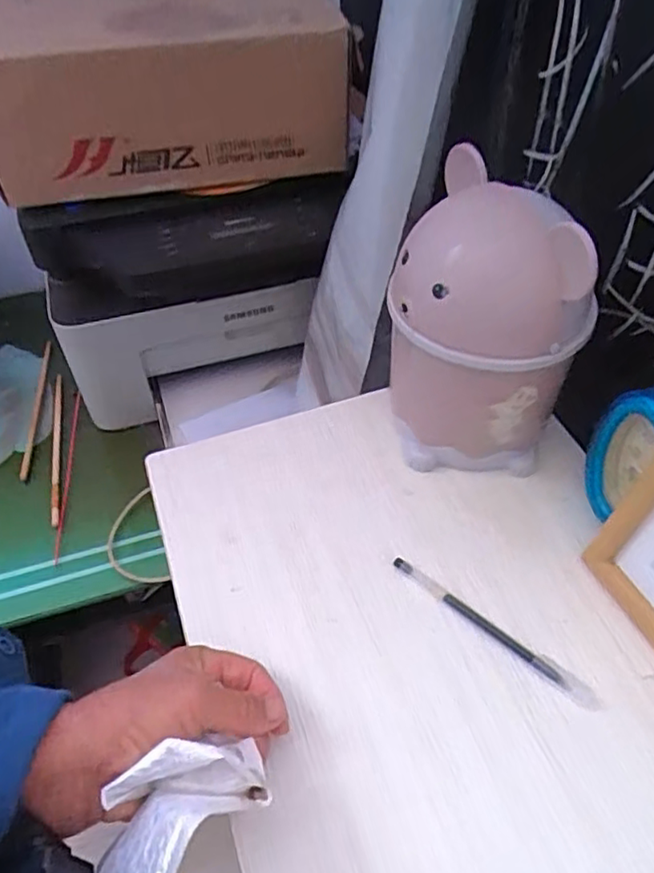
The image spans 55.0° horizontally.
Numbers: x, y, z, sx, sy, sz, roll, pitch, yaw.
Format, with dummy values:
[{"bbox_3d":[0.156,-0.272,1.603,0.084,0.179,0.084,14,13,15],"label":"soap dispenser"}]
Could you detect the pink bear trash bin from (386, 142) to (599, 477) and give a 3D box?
[{"bbox_3d":[0.108,-0.081,0.459,0.125,0.190,0.135,0,49,3],"label":"pink bear trash bin"}]

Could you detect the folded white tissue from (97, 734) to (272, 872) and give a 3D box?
[{"bbox_3d":[-0.073,0.177,0.288,0.054,0.033,0.087,29,56,25],"label":"folded white tissue"}]

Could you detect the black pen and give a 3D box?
[{"bbox_3d":[0.105,0.121,0.401,0.146,0.005,0.012,33,58,27],"label":"black pen"}]

